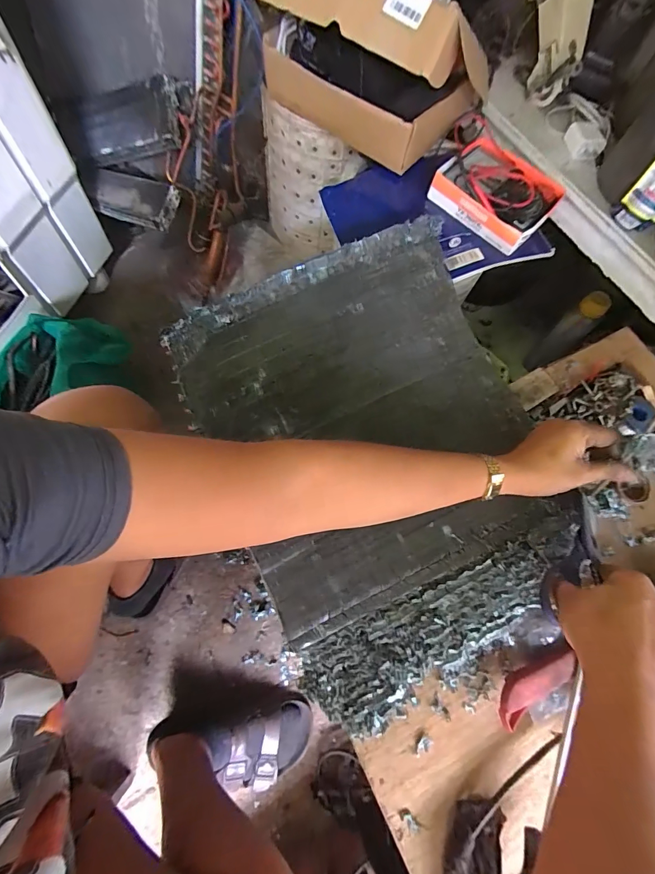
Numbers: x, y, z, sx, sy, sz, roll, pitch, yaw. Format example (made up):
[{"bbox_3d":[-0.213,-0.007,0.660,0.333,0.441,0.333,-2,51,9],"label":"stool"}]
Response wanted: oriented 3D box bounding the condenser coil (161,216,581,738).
[{"bbox_3d":[0.063,0.011,0.428,0.356,0.060,0.470,-25,75,-8],"label":"condenser coil"}]

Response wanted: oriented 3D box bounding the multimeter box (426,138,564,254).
[{"bbox_3d":[0.252,-0.365,0.564,0.134,0.040,0.166,-42,78,-18],"label":"multimeter box"}]

